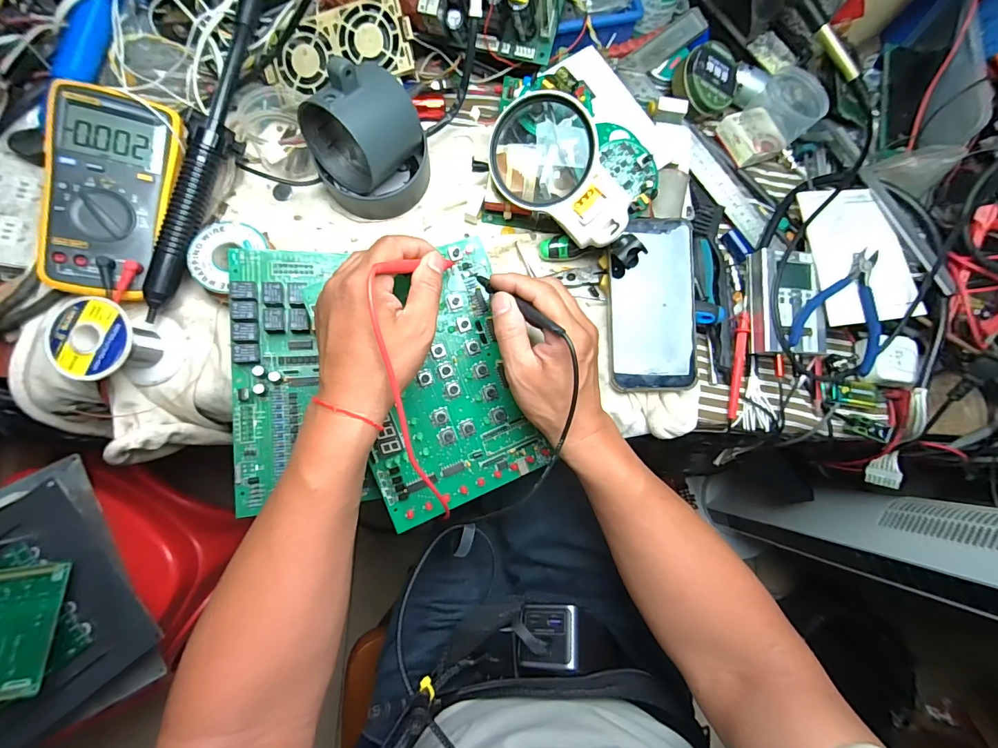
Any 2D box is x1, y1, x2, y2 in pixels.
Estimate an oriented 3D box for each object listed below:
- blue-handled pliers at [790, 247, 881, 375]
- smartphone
[{"bbox_3d":[0.344,-0.065,0.413,0.081,0.014,0.112,26,87,3],"label":"blue-handled pliers"},{"bbox_3d":[0.148,-0.066,0.404,0.081,0.016,0.162,4,89,9],"label":"smartphone"}]

